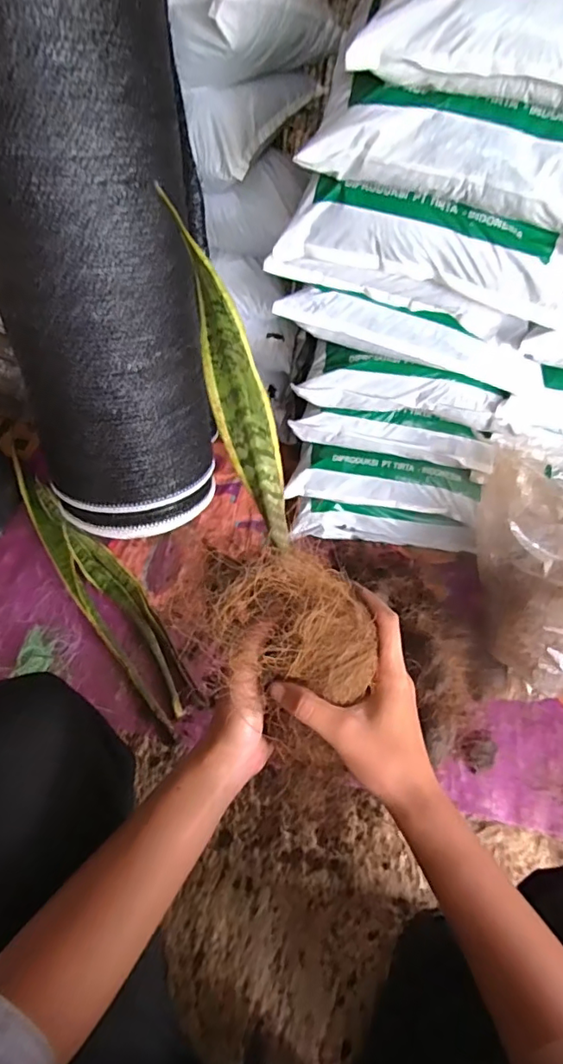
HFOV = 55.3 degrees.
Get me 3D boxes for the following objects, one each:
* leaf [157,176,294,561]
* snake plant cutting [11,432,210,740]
[{"bbox_3d":[-0.036,-0.111,0.396,0.038,0.022,0.249,-17,91,-14],"label":"leaf"},{"bbox_3d":[-0.297,0.070,0.858,0.091,0.068,0.529,-32,62,-23],"label":"snake plant cutting"}]

